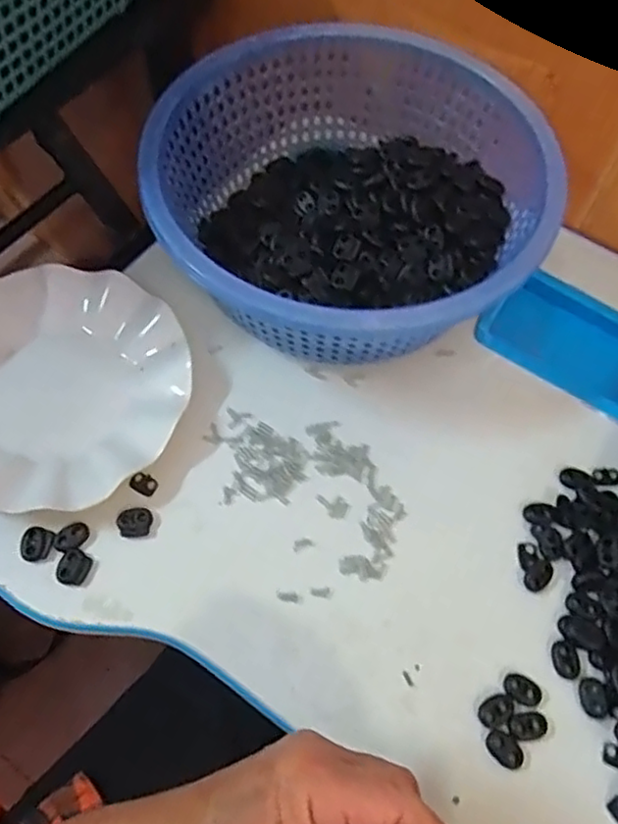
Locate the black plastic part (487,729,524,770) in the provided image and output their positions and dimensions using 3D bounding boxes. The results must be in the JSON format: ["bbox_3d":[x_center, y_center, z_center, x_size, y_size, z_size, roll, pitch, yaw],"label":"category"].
[{"bbox_3d":[0.108,0.186,0.361,0.022,0.004,0.014,36,67,14],"label":"black plastic part"}]

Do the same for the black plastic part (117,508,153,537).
[{"bbox_3d":[-0.110,0.070,0.414,0.021,0.007,0.017,-1,63,-3],"label":"black plastic part"}]

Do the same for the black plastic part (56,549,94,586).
[{"bbox_3d":[-0.144,0.095,0.399,0.018,0.005,0.021,32,66,13],"label":"black plastic part"}]

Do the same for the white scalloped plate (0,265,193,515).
[{"bbox_3d":[-0.174,-0.022,0.444,0.176,0.023,0.177,1,63,-2],"label":"white scalloped plate"}]

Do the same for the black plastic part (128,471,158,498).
[{"bbox_3d":[-0.107,0.047,0.426,0.016,0.007,0.013,24,65,9],"label":"black plastic part"}]

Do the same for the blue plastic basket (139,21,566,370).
[{"bbox_3d":[0.028,-0.151,0.471,0.252,0.099,0.262,1,63,-2],"label":"blue plastic basket"}]

